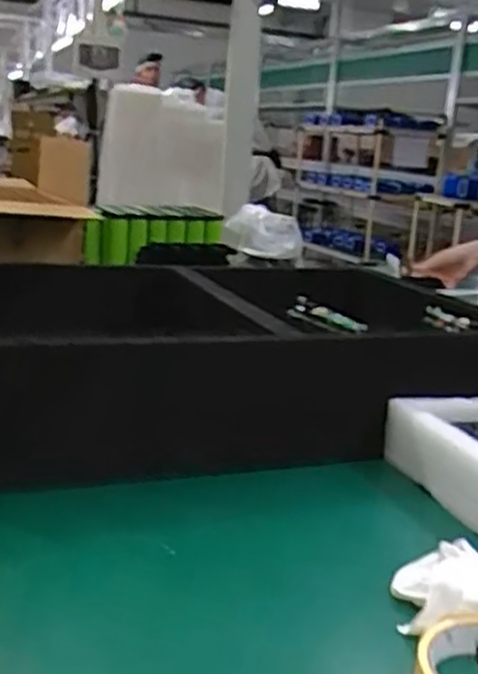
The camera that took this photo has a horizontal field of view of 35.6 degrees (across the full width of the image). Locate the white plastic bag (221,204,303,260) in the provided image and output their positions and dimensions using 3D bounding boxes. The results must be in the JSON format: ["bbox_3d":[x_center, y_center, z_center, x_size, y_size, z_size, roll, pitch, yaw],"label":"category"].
[{"bbox_3d":[0.043,-0.185,1.326,0.137,0.083,0.071,2,15,-7],"label":"white plastic bag"}]

